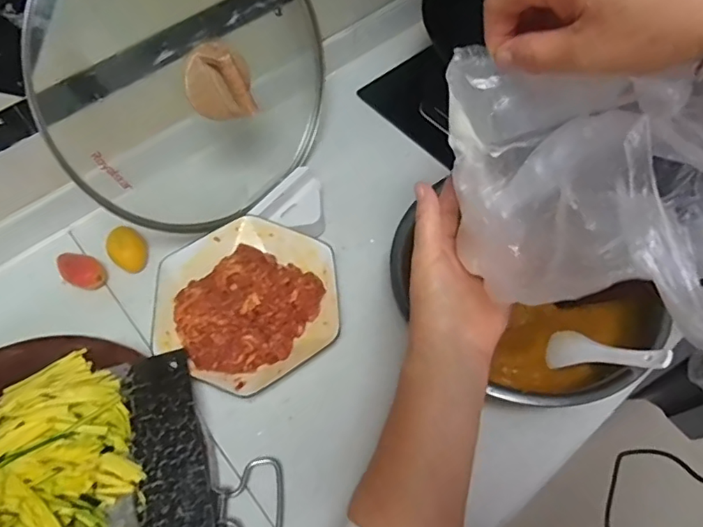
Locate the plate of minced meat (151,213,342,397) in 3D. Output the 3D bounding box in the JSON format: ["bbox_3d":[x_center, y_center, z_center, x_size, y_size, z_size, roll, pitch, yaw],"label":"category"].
[{"bbox_3d":[-0.112,0.042,0.581,0.193,0.052,0.194,-1,59,1],"label":"plate of minced meat"}]

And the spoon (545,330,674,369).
[{"bbox_3d":[0.233,0.083,0.498,0.112,0.010,0.036,0,49,48],"label":"spoon"}]

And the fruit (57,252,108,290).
[{"bbox_3d":[-0.310,0.010,0.621,0.062,0.029,0.038,35,66,20],"label":"fruit"}]

